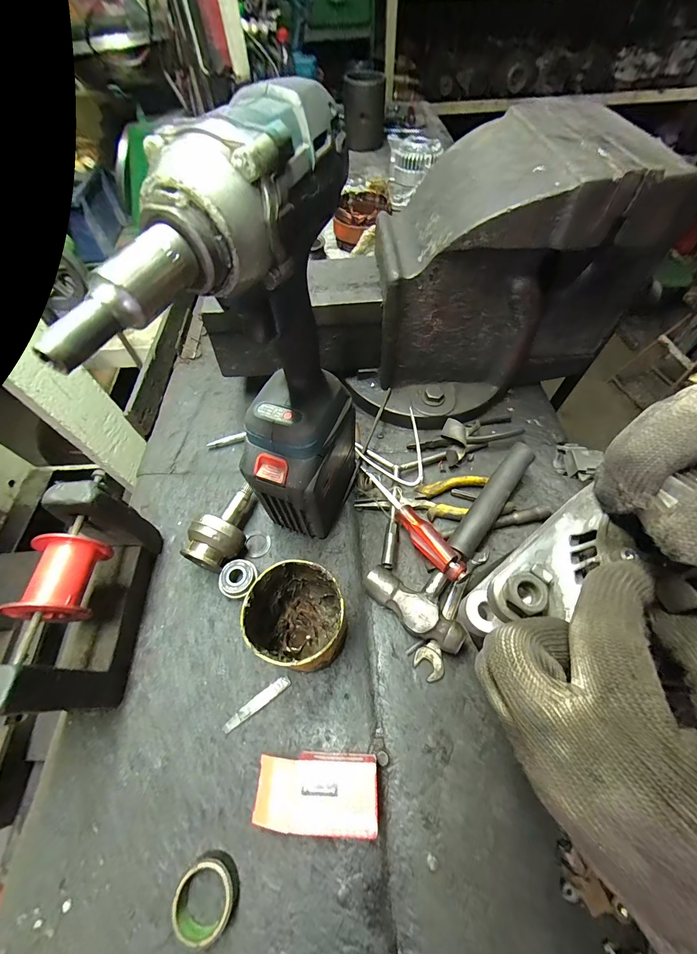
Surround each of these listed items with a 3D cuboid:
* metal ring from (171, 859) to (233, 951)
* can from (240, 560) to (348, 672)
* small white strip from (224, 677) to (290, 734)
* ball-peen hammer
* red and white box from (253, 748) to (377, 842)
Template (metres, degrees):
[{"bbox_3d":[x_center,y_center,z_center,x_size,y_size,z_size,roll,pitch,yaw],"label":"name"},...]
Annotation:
[{"bbox_3d":[-0.103,0.302,0.238,0.040,0.017,0.039,-1,59,1],"label":"metal ring"},{"bbox_3d":[-0.040,0.125,0.292,0.074,0.115,0.071,0,58,0],"label":"can"},{"bbox_3d":[-0.084,0.209,0.307,0.066,0.004,0.011,-32,63,-16],"label":"small white strip"},{"bbox_3d":[0.105,0.061,0.358,0.104,0.048,0.220,25,61,15],"label":"ball-peen hammer"},{"bbox_3d":[-0.024,0.244,0.260,0.095,0.043,0.043,1,58,0],"label":"red and white box"}]

